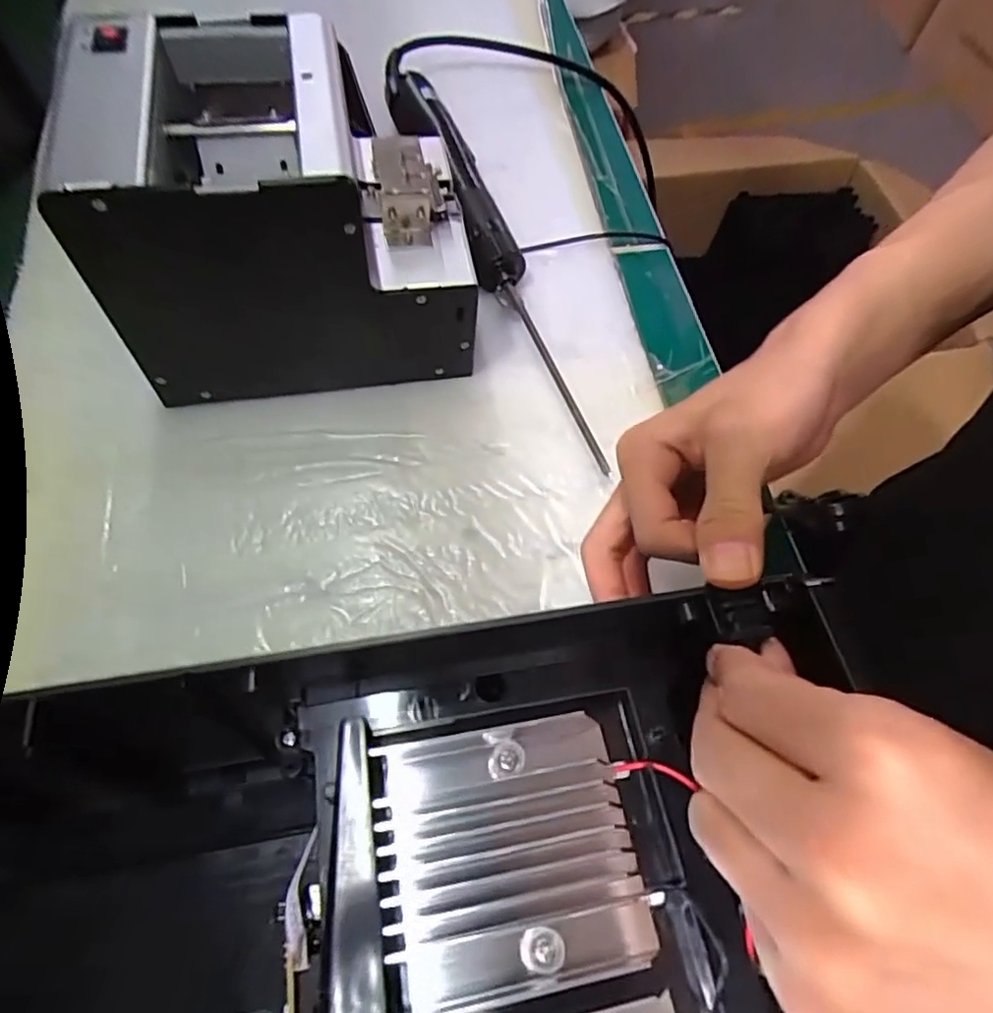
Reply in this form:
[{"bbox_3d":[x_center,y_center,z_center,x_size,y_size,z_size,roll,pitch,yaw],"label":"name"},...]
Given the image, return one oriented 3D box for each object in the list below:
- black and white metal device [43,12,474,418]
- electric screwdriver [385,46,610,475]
[{"bbox_3d":[-0.110,-0.149,0.346,0.188,0.151,0.134,-4,62,-4],"label":"black and white metal device"},{"bbox_3d":[-0.012,-0.183,0.426,0.031,0.052,0.373,-18,64,-11],"label":"electric screwdriver"}]

